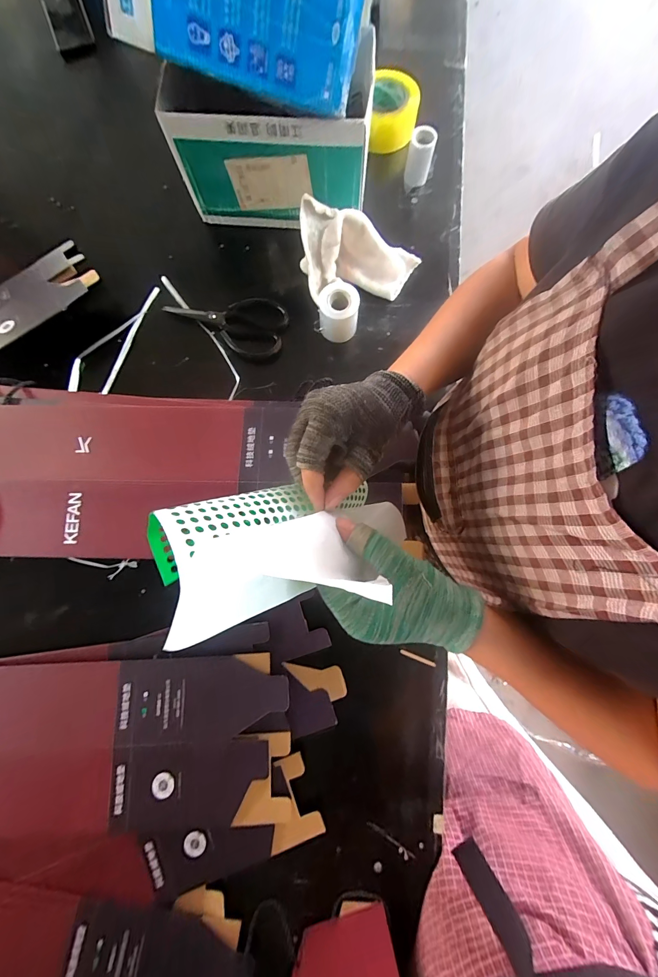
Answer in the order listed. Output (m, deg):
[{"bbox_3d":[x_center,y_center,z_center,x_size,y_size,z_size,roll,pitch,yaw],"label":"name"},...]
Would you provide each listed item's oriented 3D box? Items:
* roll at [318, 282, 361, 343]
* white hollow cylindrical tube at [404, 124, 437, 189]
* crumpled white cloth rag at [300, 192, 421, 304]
[{"bbox_3d":[0.015,-0.286,0.542,0.061,0.074,0.065,0,81,1],"label":"roll"},{"bbox_3d":[0.163,-0.591,0.595,0.045,0.068,0.051,10,80,3],"label":"white hollow cylindrical tube"},{"bbox_3d":[0.056,-0.387,0.546,0.201,0.095,0.110,-2,79,-3],"label":"crumpled white cloth rag"}]

